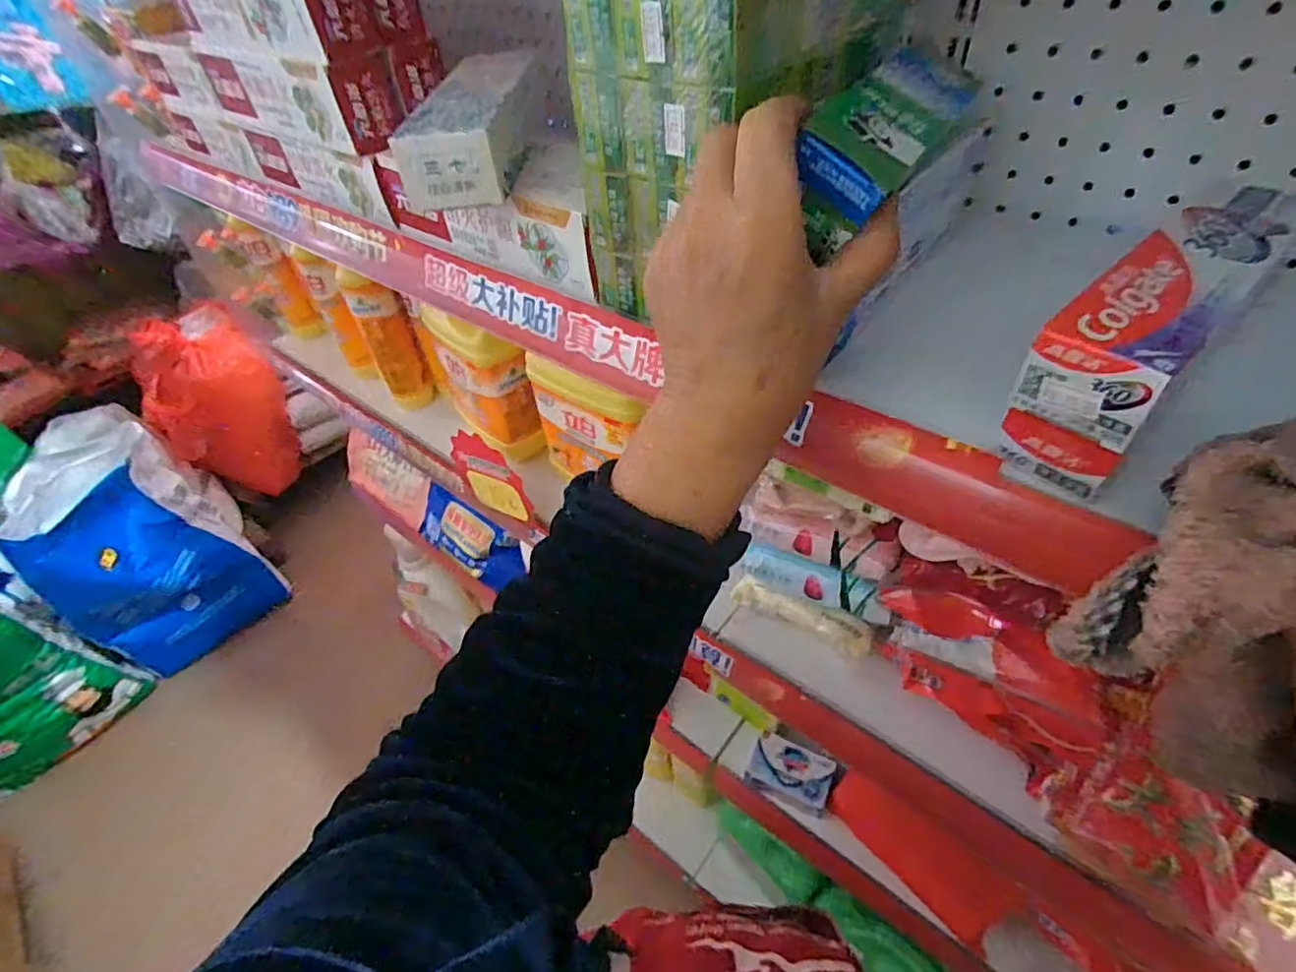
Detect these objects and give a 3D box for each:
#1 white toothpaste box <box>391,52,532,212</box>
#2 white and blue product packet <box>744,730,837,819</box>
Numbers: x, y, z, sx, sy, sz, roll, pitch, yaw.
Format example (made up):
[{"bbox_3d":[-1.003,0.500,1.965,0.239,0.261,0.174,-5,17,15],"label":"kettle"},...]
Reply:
[{"bbox_3d":[-0.118,-0.253,0.423,0.063,0.044,0.185,-2,46,4],"label":"white toothpaste box"},{"bbox_3d":[0.180,0.359,0.763,0.097,0.021,0.067,18,51,22],"label":"white and blue product packet"}]

